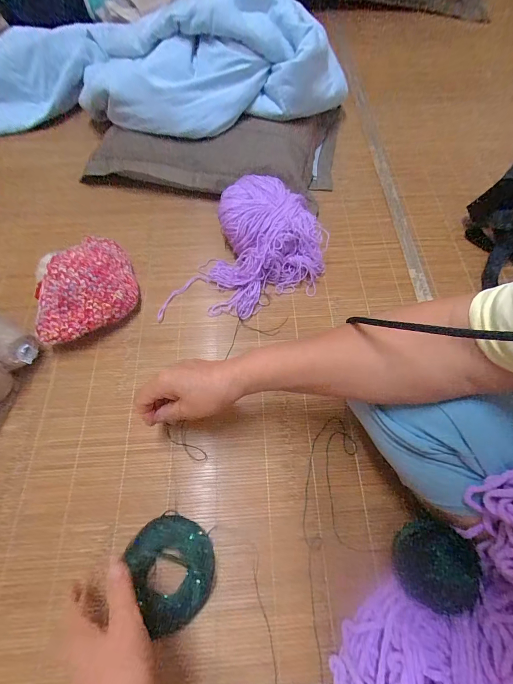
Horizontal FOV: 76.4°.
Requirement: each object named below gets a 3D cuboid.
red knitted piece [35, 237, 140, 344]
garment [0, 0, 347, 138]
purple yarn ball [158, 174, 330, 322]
[{"bbox_3d":[-0.254,-0.084,0.489,0.134,0.078,0.163,-17,65,-9],"label":"red knitted piece"},{"bbox_3d":[-0.213,-0.552,0.660,0.779,0.212,0.324,10,64,4],"label":"garment"},{"bbox_3d":[0.001,-0.140,0.518,0.199,0.085,0.282,24,66,11],"label":"purple yarn ball"}]

